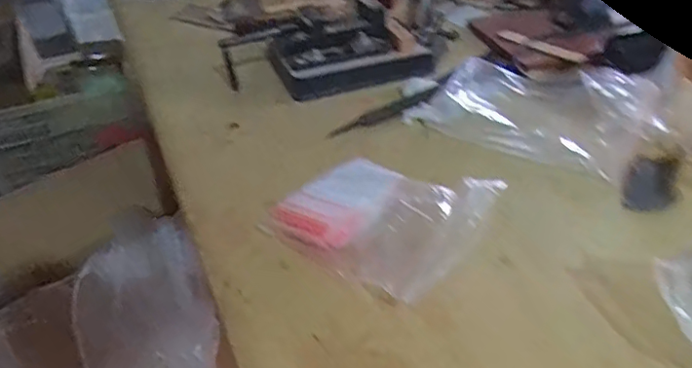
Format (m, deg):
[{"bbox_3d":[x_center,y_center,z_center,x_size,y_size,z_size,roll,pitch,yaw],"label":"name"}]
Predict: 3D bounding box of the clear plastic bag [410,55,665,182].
[{"bbox_3d":[0.217,-0.095,0.663,0.253,0.030,0.175,19,43,32],"label":"clear plastic bag"}]

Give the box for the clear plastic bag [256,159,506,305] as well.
[{"bbox_3d":[0.032,0.025,0.510,0.189,0.054,0.142,26,47,37],"label":"clear plastic bag"}]

